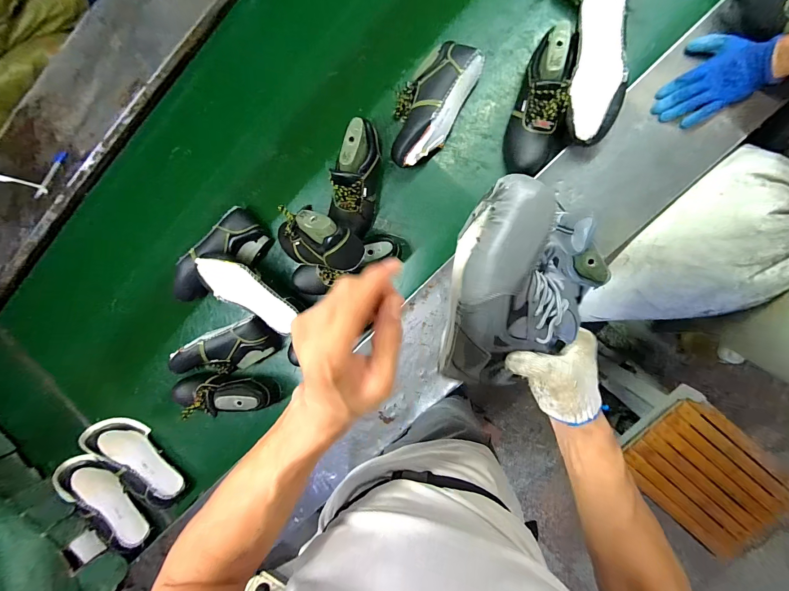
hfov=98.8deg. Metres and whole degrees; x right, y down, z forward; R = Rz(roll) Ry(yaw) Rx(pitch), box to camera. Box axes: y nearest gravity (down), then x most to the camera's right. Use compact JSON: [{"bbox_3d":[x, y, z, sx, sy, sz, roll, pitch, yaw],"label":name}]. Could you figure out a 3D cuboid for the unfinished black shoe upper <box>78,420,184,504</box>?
[{"bbox_3d":[-0.717,0.461,0.929,0.307,0.086,0.138,34,99,3],"label":"unfinished black shoe upper"}]

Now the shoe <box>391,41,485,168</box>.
[{"bbox_3d":[0.069,-0.403,0.723,0.136,0.087,0.260,29,99,4],"label":"shoe"}]

